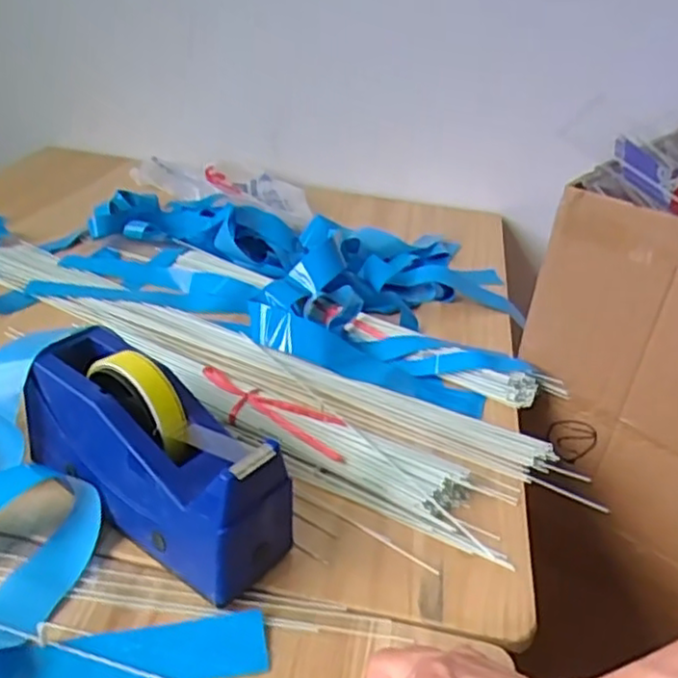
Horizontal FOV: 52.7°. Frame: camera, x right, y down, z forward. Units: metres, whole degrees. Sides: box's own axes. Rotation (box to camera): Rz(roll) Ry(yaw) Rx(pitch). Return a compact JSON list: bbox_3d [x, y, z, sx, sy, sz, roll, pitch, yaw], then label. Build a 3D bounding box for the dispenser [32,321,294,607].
[{"bbox_3d":[-0.122,0.077,0.459,0.196,0.102,0.072,26,36,28],"label":"dispenser"}]

